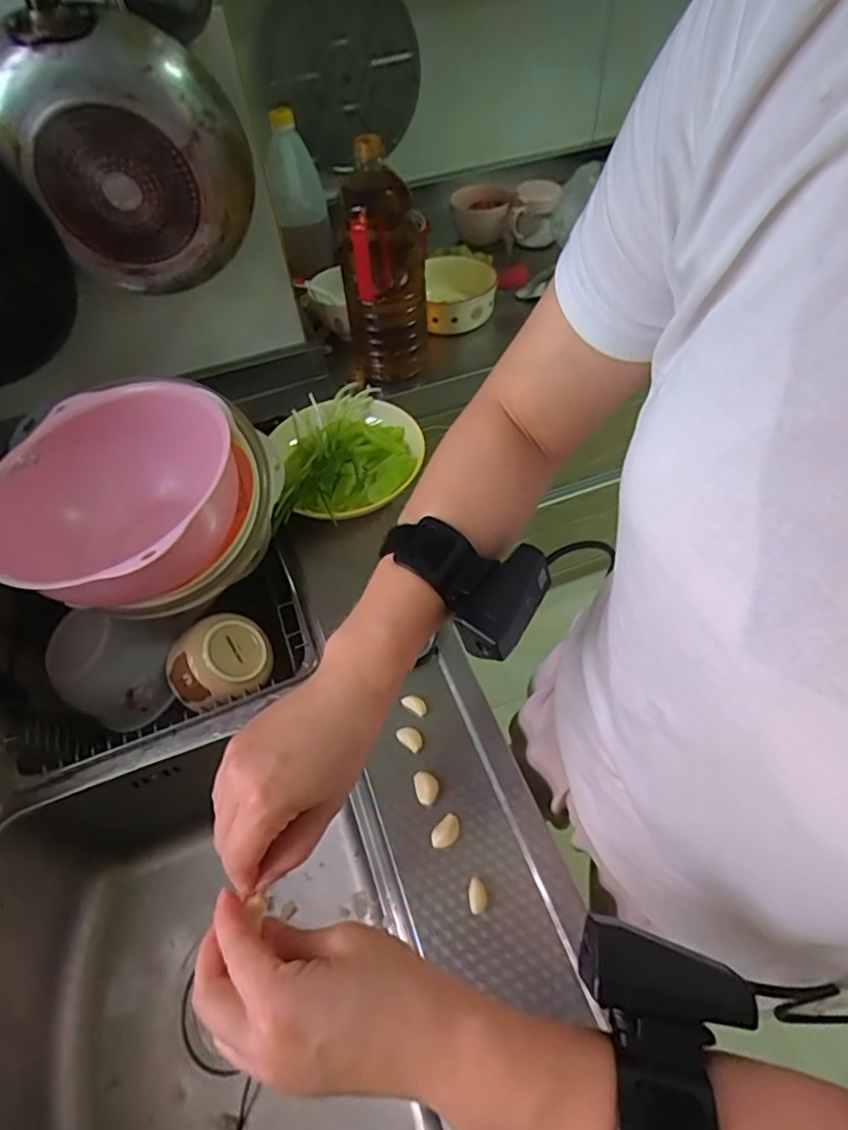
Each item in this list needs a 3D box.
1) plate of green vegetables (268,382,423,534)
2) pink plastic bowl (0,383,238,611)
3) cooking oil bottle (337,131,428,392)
[{"bbox_3d":[-0.094,-0.143,0.711,0.178,0.032,0.201,-11,53,-5],"label":"plate of green vegetables"},{"bbox_3d":[-0.290,-0.050,0.576,0.218,0.125,0.238,-2,53,3],"label":"pink plastic bowl"},{"bbox_3d":[-0.052,-0.373,0.747,0.107,0.281,0.090,-5,53,0],"label":"cooking oil bottle"}]

